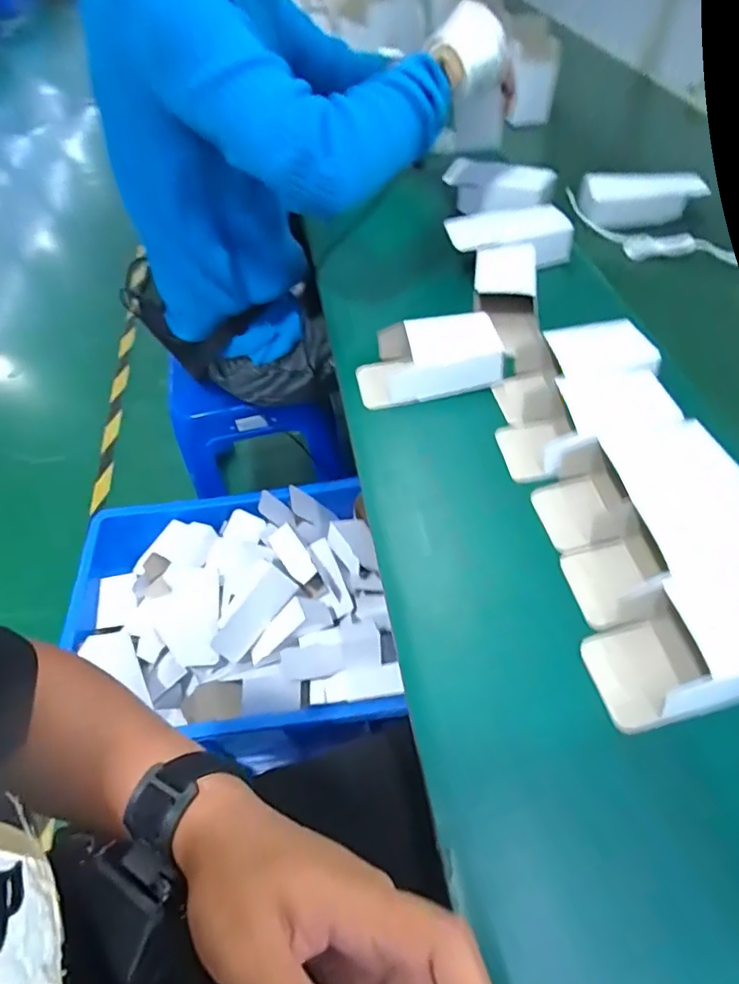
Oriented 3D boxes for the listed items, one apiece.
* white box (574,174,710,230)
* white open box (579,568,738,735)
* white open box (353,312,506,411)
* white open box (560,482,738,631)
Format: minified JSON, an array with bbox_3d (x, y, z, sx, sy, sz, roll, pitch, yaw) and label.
[{"bbox_3d":[0.365,-0.396,0.711,0.155,0.047,0.055,3,53,7],"label":"white box"},{"bbox_3d":[0.221,0.102,0.353,0.139,0.053,0.077,-12,53,-4],"label":"white open box"},{"bbox_3d":[0.059,-0.137,0.543,0.143,0.044,0.074,-11,52,-3],"label":"white open box"},{"bbox_3d":[0.222,0.043,0.394,0.144,0.050,0.081,-15,53,-7],"label":"white open box"}]

